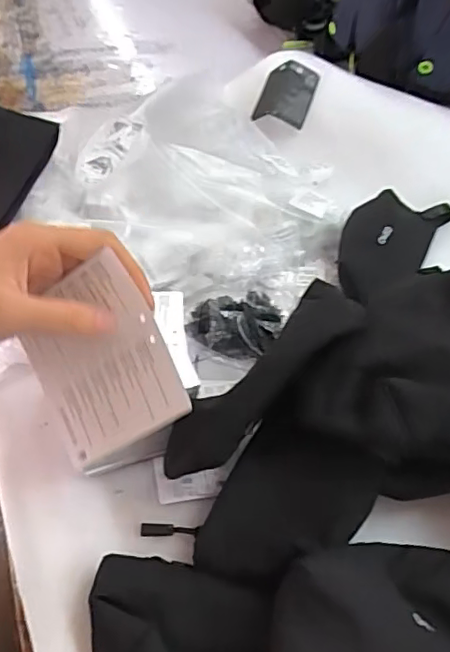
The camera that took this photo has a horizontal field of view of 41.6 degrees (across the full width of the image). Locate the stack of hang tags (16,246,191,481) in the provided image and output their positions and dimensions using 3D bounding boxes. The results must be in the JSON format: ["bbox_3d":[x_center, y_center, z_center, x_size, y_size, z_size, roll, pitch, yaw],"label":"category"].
[{"bbox_3d":[-0.073,0.023,0.337,0.100,0.087,0.007,61,21,6],"label":"stack of hang tags"}]

